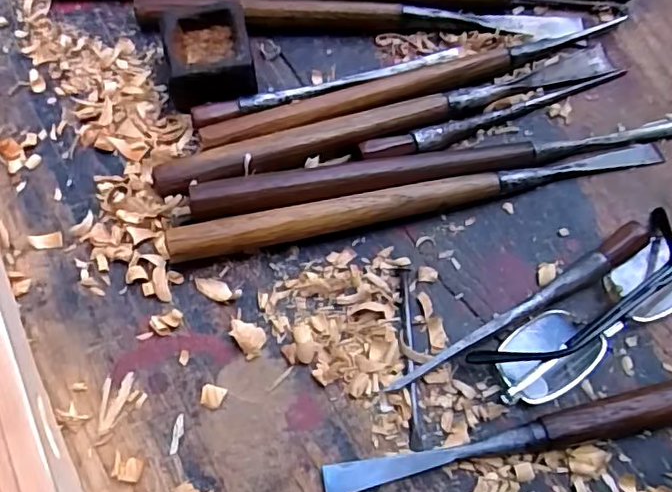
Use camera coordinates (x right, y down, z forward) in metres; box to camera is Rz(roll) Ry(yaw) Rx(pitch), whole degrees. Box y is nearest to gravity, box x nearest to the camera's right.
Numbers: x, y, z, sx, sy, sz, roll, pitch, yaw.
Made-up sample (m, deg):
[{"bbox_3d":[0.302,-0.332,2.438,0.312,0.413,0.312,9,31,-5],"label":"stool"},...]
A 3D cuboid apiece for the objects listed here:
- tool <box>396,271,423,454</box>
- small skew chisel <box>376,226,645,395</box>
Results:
[{"bbox_3d":[0.034,0.048,0.266,0.005,0.004,0.083,-2,69,0],"label":"tool"},{"bbox_3d":[0.086,0.030,0.271,0.140,0.010,0.011,-30,72,-12],"label":"small skew chisel"}]

